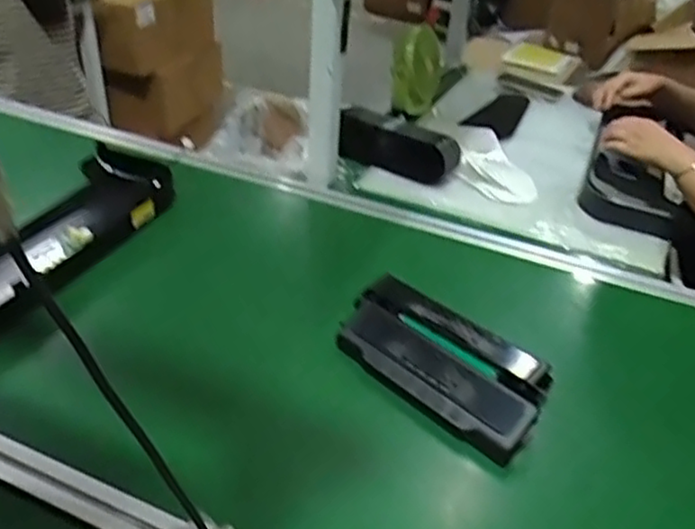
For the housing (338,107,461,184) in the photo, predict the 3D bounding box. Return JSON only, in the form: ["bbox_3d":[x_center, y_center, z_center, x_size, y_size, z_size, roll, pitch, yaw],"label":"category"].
[{"bbox_3d":[0.087,-0.210,1.231,0.224,0.085,0.066,20,34,9],"label":"housing"}]

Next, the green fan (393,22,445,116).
[{"bbox_3d":[0.154,-0.419,1.477,0.070,0.162,0.128,19,37,21],"label":"green fan"}]

